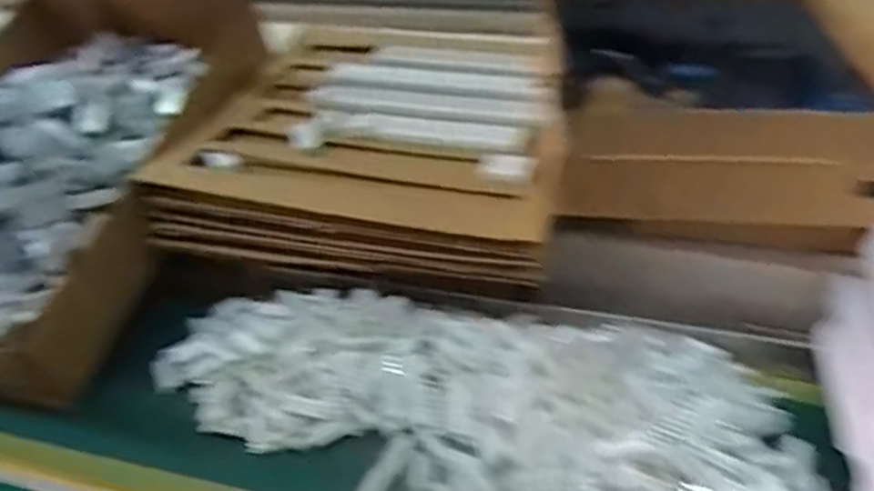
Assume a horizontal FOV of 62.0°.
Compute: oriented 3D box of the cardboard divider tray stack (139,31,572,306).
[{"bbox_3d":[-0.038,-0.082,0.572,0.269,0.070,0.287,5,36,15],"label":"cardboard divider tray stack"}]

